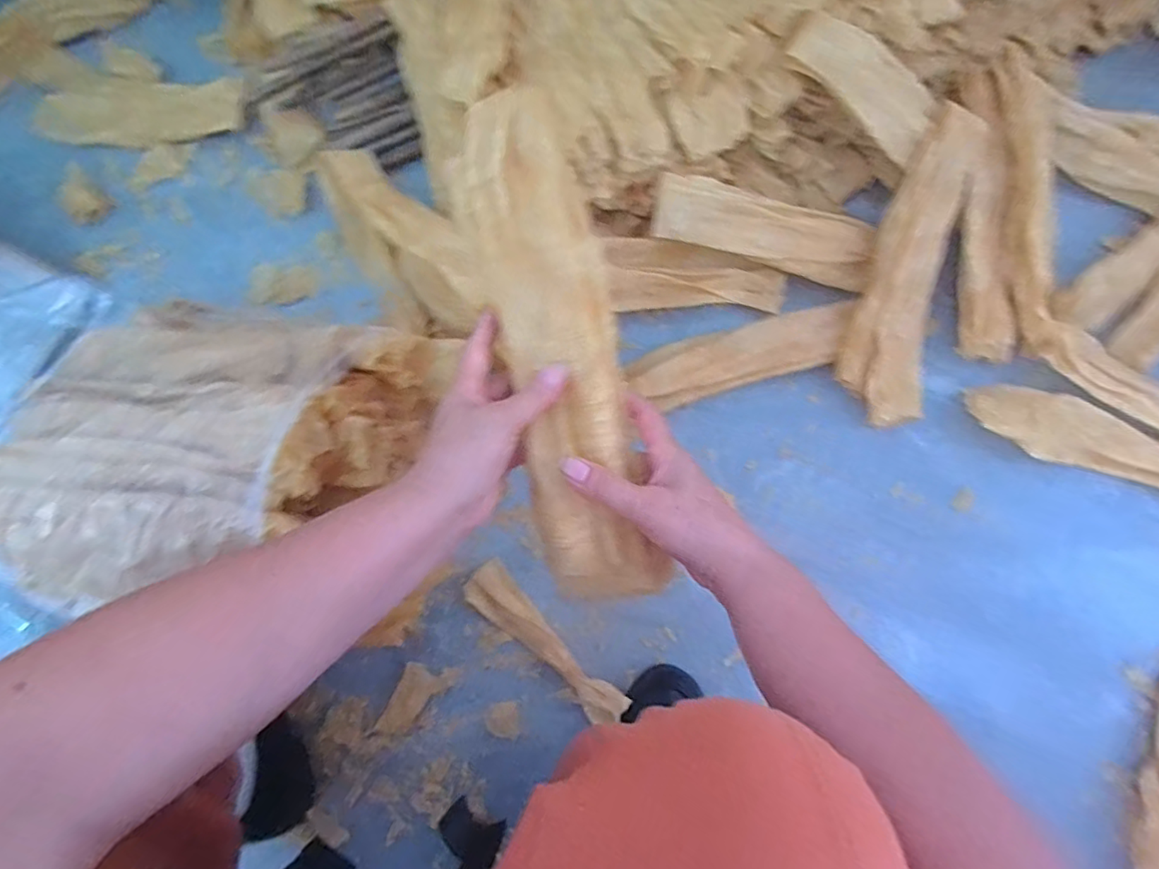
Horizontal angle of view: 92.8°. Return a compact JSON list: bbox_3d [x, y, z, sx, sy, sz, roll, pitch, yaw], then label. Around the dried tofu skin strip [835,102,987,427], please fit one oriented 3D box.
[{"bbox_3d":[0.377,-0.192,0.626,0.087,0.030,0.354,15,92,5],"label":"dried tofu skin strip"}]

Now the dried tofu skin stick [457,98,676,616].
[{"bbox_3d":[-0.016,-0.063,0.379,0.081,0.029,0.348,-12,86,-1],"label":"dried tofu skin stick"}]

